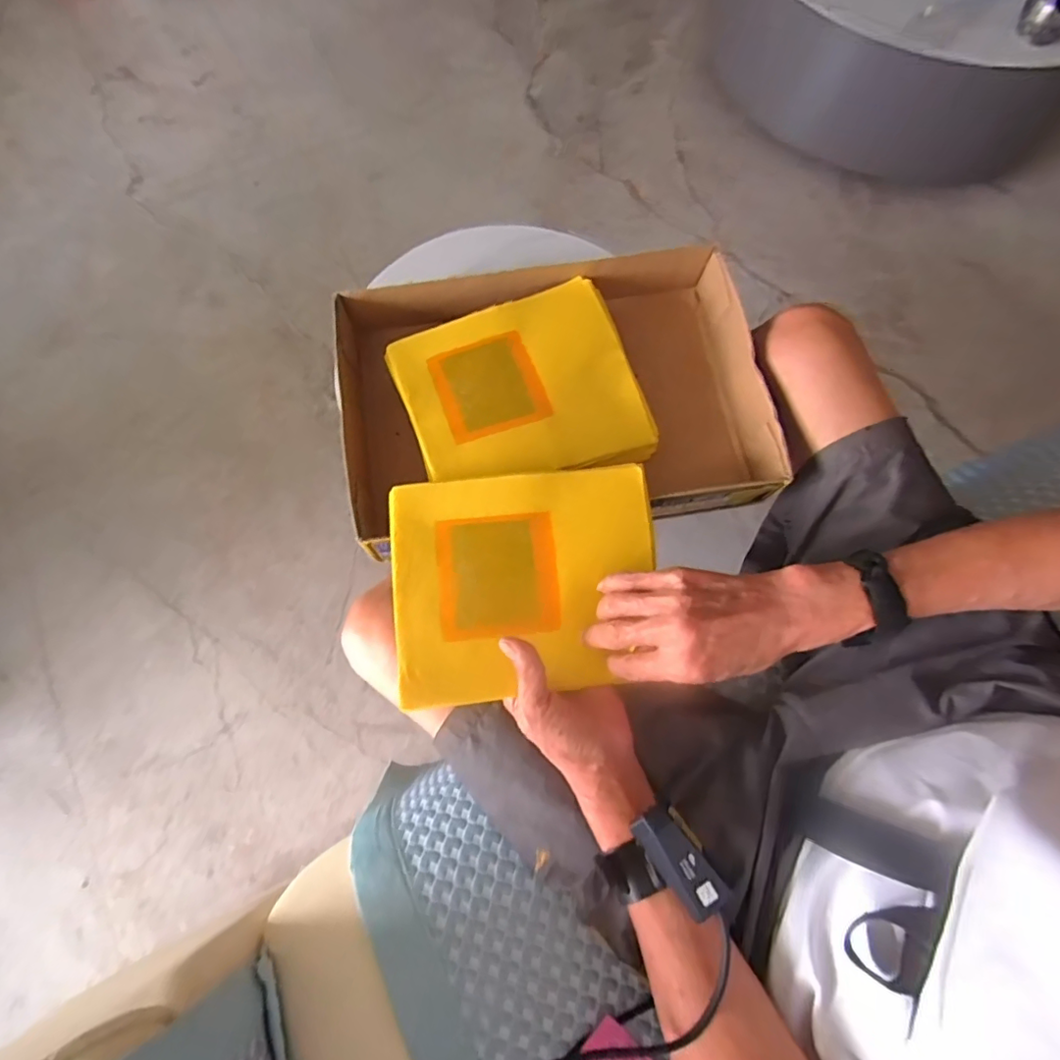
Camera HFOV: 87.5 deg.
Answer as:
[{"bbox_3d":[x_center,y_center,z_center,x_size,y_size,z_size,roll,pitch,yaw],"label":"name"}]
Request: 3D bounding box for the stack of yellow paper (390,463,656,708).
[{"bbox_3d":[-0.002,0.041,0.472,0.221,0.023,0.183,-6,71,-3],"label":"stack of yellow paper"}]

